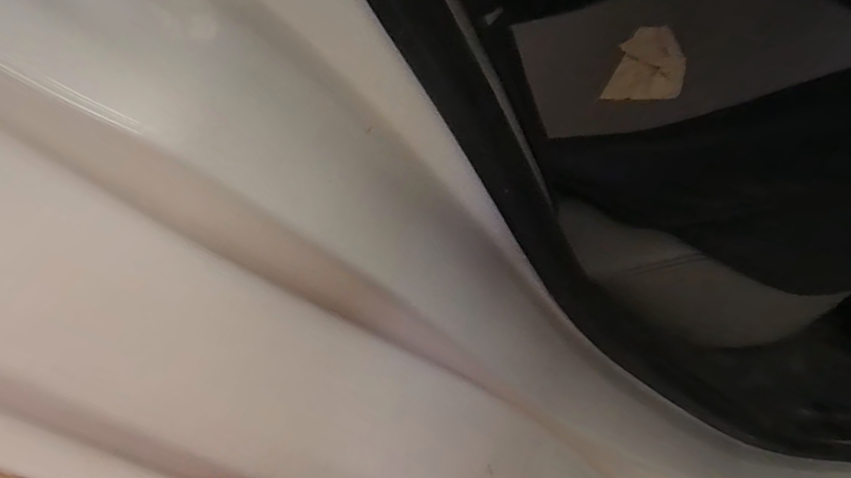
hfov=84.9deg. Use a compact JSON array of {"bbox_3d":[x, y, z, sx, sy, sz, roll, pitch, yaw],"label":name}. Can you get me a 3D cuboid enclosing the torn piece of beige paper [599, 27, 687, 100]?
[{"bbox_3d":[0.264,-0.211,0.553,0.079,0.009,0.138,7,57,31],"label":"torn piece of beige paper"}]

